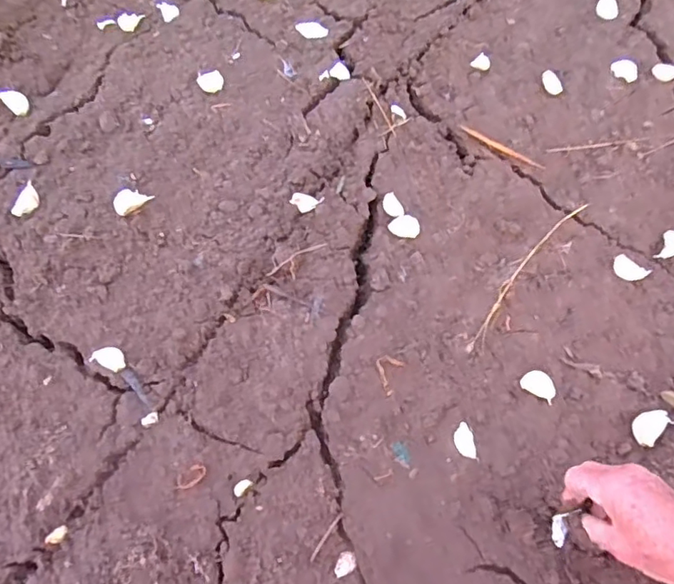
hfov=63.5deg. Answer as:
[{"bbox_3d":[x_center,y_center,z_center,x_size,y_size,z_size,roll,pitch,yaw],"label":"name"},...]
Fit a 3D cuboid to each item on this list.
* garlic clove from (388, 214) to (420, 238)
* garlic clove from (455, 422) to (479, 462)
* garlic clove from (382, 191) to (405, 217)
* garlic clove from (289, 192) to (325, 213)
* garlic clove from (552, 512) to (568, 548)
[{"bbox_3d":[0.076,-0.076,0.615,0.033,0.008,0.029,2,62,2],"label":"garlic clove"},{"bbox_3d":[0.122,0.143,0.519,0.019,0.010,0.034,-10,62,-4],"label":"garlic clove"},{"bbox_3d":[0.065,-0.100,0.628,0.022,0.009,0.031,-23,64,-11],"label":"garlic clove"},{"bbox_3d":[-0.033,-0.102,0.617,0.037,0.016,0.020,-15,63,-7],"label":"garlic clove"},{"bbox_3d":[0.190,0.203,0.465,0.010,0.010,0.028,11,71,7],"label":"garlic clove"}]

